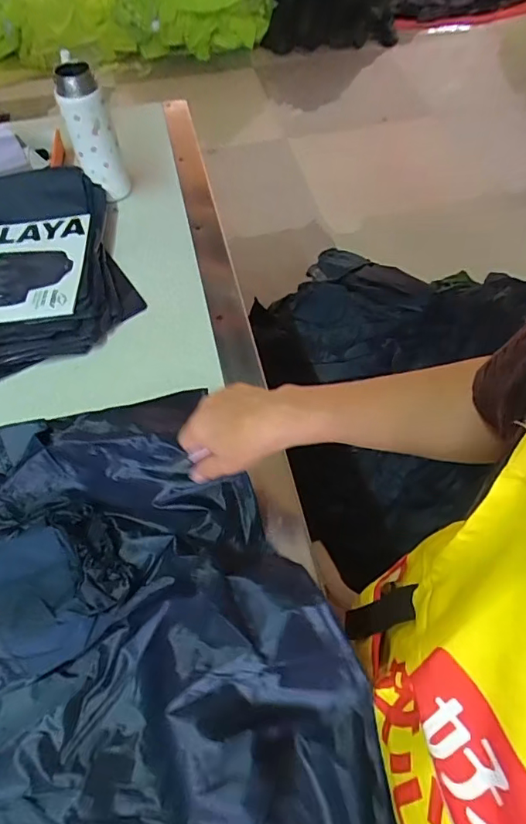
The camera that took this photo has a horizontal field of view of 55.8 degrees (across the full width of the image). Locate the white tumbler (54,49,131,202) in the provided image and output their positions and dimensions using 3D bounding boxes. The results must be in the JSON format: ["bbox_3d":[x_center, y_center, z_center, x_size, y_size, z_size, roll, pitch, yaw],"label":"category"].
[{"bbox_3d":[-0.249,-0.418,0.752,0.070,0.174,0.054,19,60,13],"label":"white tumbler"}]

